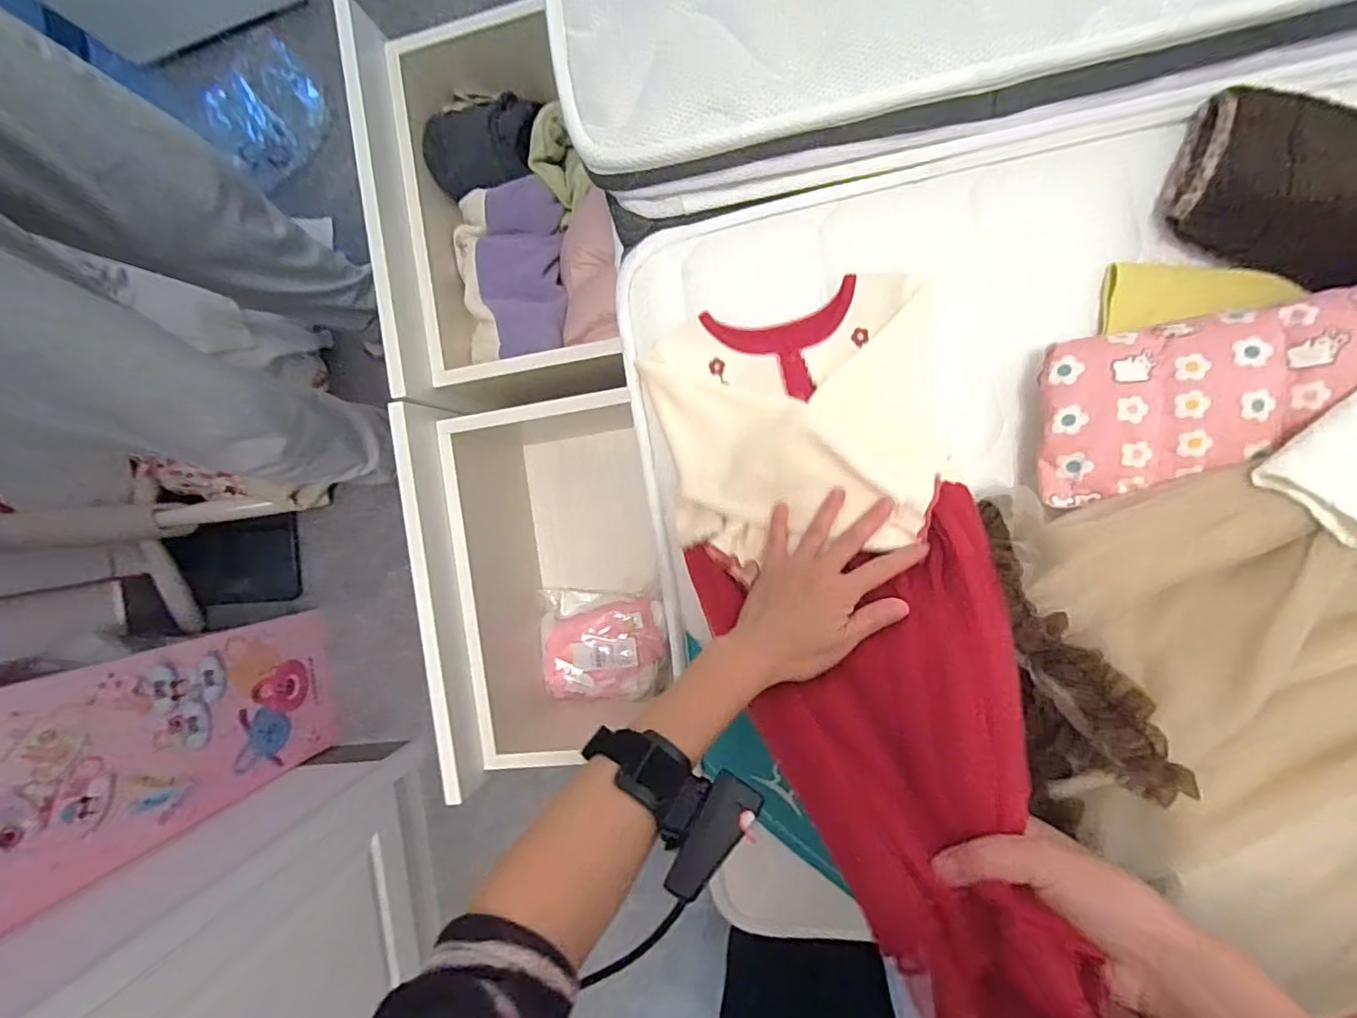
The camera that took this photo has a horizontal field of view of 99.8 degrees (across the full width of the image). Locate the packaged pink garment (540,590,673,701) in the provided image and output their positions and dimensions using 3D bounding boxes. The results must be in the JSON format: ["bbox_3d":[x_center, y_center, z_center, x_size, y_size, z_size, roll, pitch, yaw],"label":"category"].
[{"bbox_3d":[-0.121,0.214,0.900,0.194,0.045,0.170,-4,89,8],"label":"packaged pink garment"}]

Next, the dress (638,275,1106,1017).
[{"bbox_3d":[0.113,0.044,0.400,0.236,0.087,0.489,-14,56,7],"label":"dress"}]

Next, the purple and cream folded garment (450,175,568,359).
[{"bbox_3d":[-0.228,-0.314,0.757,0.142,0.067,0.225,-1,90,8],"label":"purple and cream folded garment"}]

